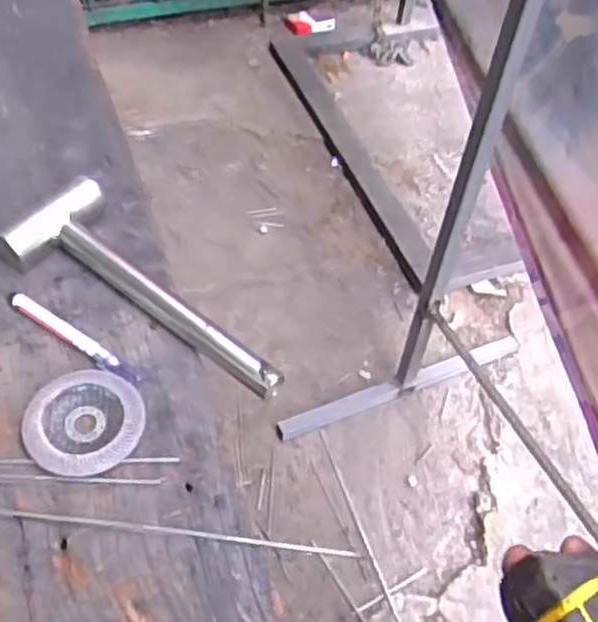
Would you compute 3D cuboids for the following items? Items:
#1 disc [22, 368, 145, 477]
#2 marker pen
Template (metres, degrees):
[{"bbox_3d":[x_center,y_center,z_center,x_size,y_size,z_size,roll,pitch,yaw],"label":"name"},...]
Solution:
[{"bbox_3d":[-0.153,0.079,0.534,0.080,0.012,0.078,-7,52,-8],"label":"disc"},{"bbox_3d":[-0.175,0.019,0.578,0.132,0.008,0.015,30,56,19],"label":"marker pen"}]

